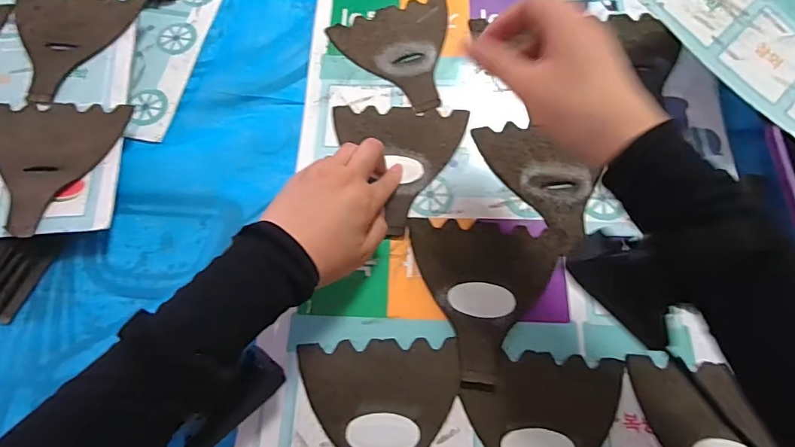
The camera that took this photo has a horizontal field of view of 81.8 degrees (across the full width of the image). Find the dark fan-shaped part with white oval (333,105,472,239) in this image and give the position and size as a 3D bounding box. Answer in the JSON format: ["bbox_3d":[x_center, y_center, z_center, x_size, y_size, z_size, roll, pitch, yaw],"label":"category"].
[{"bbox_3d":[0.001,-0.050,0.411,0.119,0.006,0.126,2,71,2],"label":"dark fan-shaped part with white oval"}]

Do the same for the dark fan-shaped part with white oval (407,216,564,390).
[{"bbox_3d":[0.068,0.060,0.363,0.119,0.004,0.128,5,67,5],"label":"dark fan-shaped part with white oval"}]

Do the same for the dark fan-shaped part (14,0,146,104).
[{"bbox_3d":[-0.313,-0.170,0.436,0.116,0.006,0.124,1,71,-2],"label":"dark fan-shaped part"}]

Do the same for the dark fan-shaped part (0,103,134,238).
[{"bbox_3d":[-0.298,-0.050,0.391,0.114,0.005,0.125,-2,66,-6],"label":"dark fan-shaped part"}]

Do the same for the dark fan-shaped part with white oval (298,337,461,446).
[{"bbox_3d":[-0.011,0.150,0.329,0.115,0.004,0.126,-2,69,-1],"label":"dark fan-shaped part with white oval"}]

